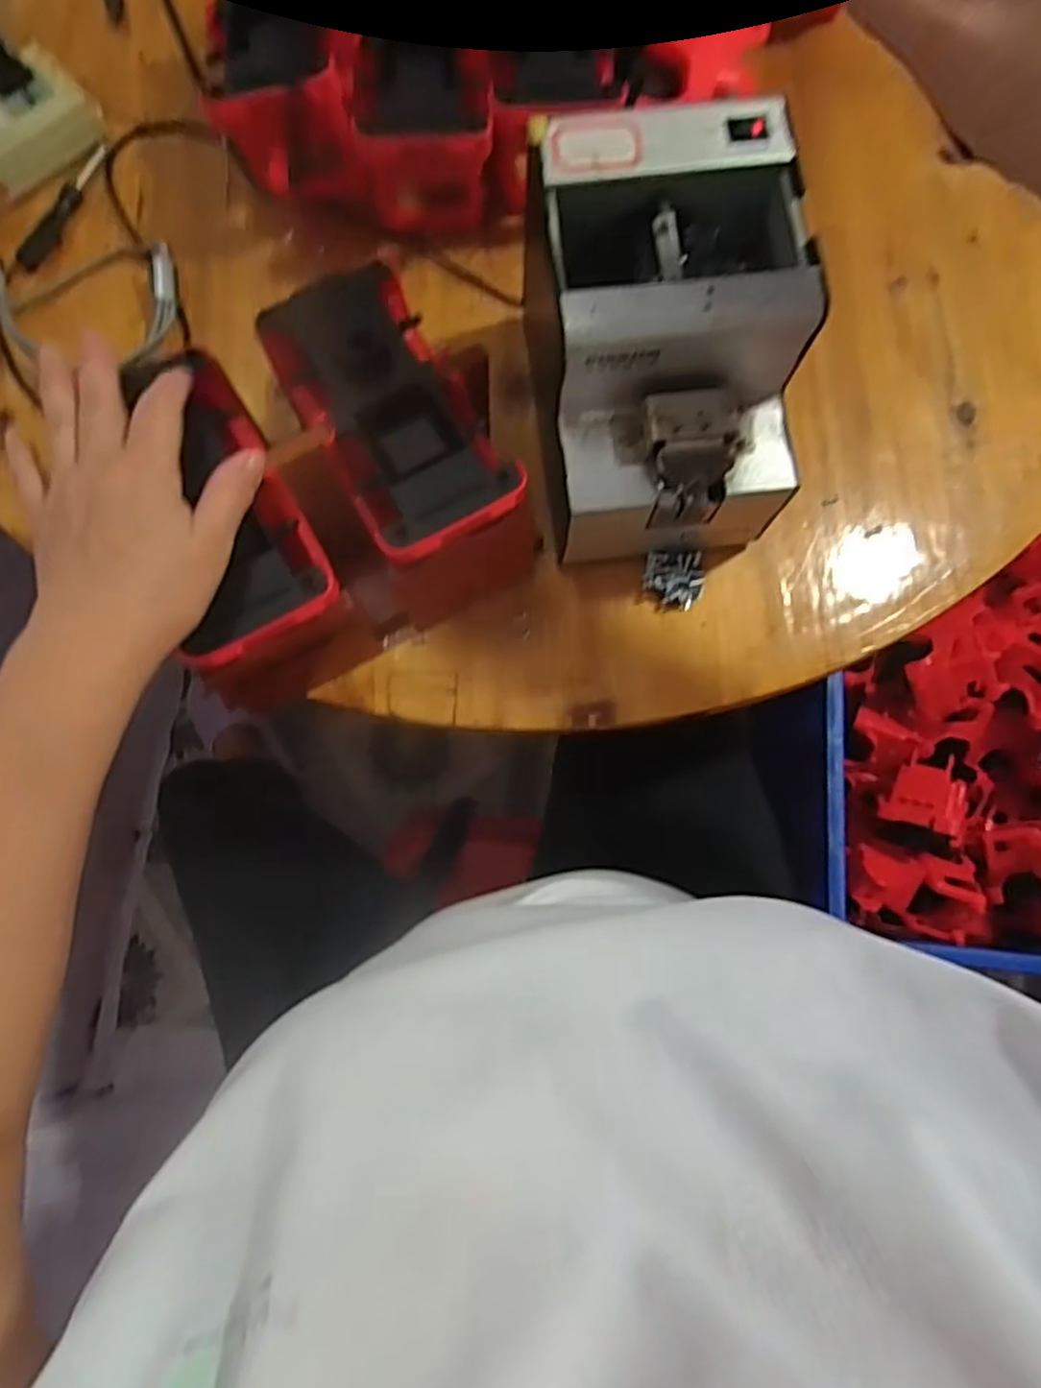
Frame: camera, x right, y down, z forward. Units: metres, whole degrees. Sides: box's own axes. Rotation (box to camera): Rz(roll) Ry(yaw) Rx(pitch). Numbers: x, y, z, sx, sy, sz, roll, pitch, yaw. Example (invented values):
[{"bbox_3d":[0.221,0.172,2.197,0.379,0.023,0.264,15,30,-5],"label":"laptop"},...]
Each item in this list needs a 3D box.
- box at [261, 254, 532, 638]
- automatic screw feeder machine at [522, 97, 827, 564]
[{"bbox_3d":[-0.060,-0.131,0.417,0.093,0.116,0.150,-23,80,-3],"label":"box"},{"bbox_3d":[0.077,-0.180,0.413,0.120,0.151,0.169,-6,80,0],"label":"automatic screw feeder machine"}]

